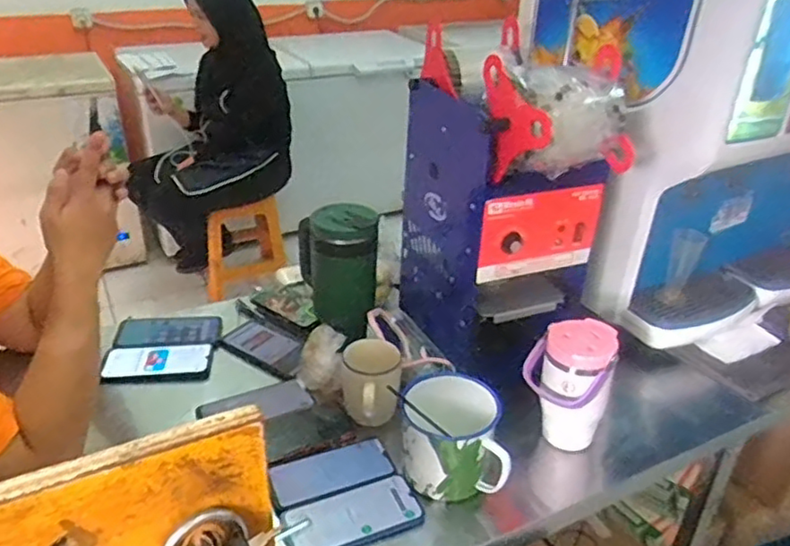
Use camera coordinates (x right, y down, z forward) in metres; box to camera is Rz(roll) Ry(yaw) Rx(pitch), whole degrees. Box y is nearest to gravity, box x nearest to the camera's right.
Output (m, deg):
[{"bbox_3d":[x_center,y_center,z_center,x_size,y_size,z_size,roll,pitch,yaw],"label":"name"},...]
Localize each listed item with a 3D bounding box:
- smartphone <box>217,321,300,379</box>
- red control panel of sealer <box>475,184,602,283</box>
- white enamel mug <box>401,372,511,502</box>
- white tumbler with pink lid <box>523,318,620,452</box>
[{"bbox_3d":[-0.215,0.123,1.081,0.154,0.016,0.077,20,51,26],"label":"smartphone"},{"bbox_3d":[0.208,-0.058,0.908,0.190,0.128,0.021,-9,32,-17],"label":"red control panel of sealer"},{"bbox_3d":[0.074,0.214,0.844,0.128,0.111,0.121,0,31,-3],"label":"white enamel mug"},{"bbox_3d":[0.235,0.154,0.894,0.112,0.167,0.076,6,31,7],"label":"white tumbler with pink lid"}]

